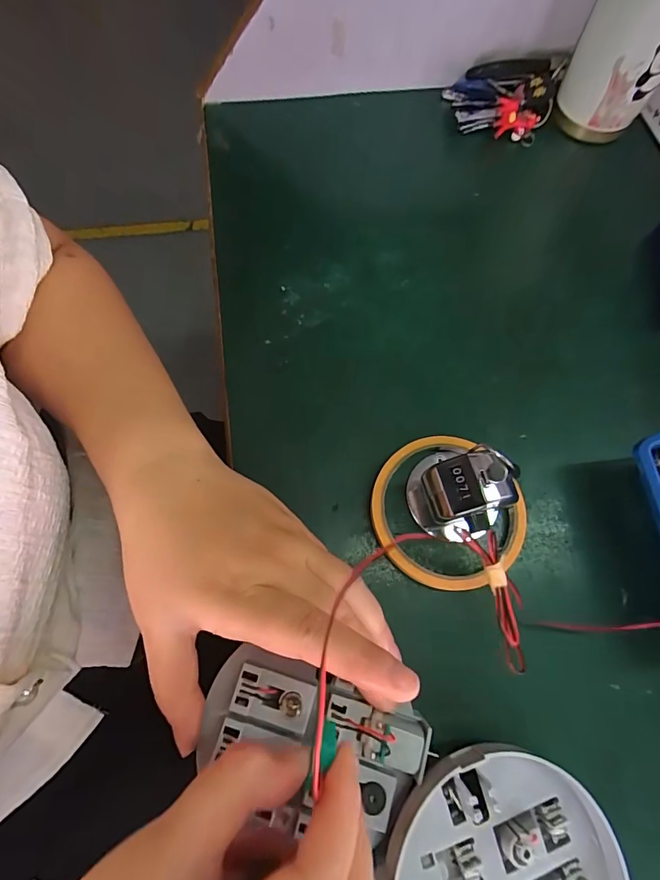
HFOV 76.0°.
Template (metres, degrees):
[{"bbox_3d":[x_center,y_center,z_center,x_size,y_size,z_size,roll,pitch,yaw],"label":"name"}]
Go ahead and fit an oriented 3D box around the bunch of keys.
[{"bbox_3d":[0.146,-0.282,0.350,0.092,0.036,0.054,2,70,-1],"label":"bunch of keys"}]

